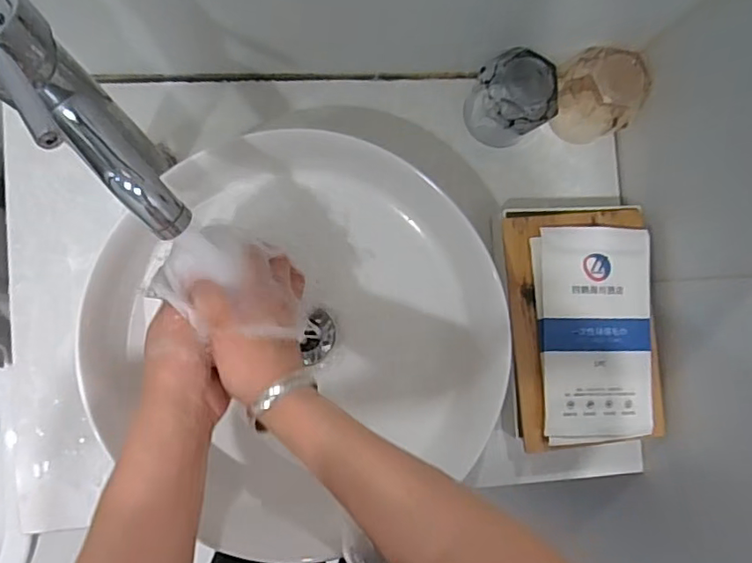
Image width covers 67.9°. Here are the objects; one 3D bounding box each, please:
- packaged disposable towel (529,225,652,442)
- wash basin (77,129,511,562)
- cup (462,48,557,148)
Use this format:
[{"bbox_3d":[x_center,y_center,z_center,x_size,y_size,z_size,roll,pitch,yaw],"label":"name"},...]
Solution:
[{"bbox_3d":[0.218,0.053,0.555,0.115,0.020,0.210,-1,89,-7],"label":"packaged disposable towel"},{"bbox_3d":[-0.067,0.056,0.513,0.351,0.104,0.332,0,89,-7],"label":"wash basin"},{"bbox_3d":[0.136,-0.186,0.574,0.080,0.091,0.073,43,85,-4],"label":"cup"}]

